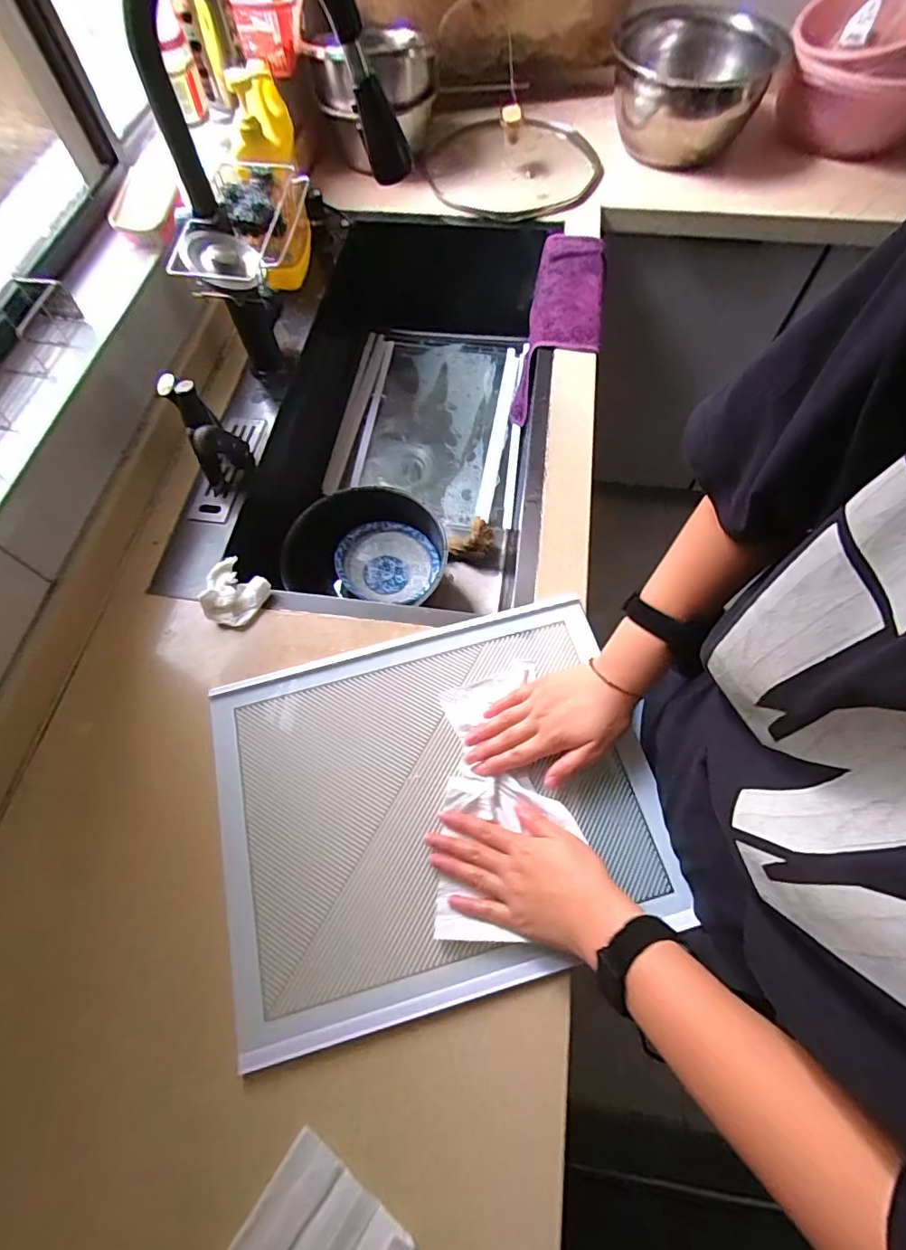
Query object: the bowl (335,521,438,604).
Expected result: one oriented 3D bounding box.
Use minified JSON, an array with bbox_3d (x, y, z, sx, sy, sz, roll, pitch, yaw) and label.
[{"bbox_3d":[-0.097,-0.094,0.791,0.149,0.047,0.136,-1,65,2],"label":"bowl"}]

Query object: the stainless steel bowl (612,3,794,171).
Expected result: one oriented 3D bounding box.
[{"bbox_3d":[0.437,-1.000,0.962,0.281,0.134,0.295,9,66,6],"label":"stainless steel bowl"}]

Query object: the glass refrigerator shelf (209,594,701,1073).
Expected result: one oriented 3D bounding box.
[{"bbox_3d":[-0.023,0.160,0.498,0.405,0.024,0.329,-16,65,-2],"label":"glass refrigerator shelf"}]

